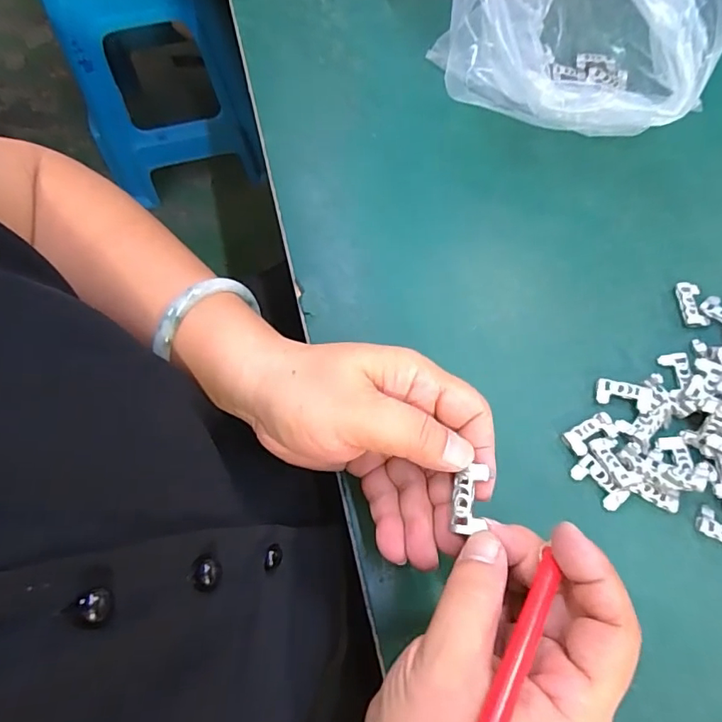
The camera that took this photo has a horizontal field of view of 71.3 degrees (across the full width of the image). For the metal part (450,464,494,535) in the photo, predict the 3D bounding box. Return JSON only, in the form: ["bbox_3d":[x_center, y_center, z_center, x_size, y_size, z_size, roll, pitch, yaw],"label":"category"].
[{"bbox_3d":[0.047,0.060,0.215,0.014,0.006,0.027,9,74,4],"label":"metal part"}]

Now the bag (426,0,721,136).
[{"bbox_3d":[0.144,-0.228,0.344,0.163,0.102,0.144,18,70,7],"label":"bag"}]

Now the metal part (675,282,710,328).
[{"bbox_3d":[0.214,-0.036,0.326,0.016,0.006,0.031,1,68,1],"label":"metal part"}]

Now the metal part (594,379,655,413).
[{"bbox_3d":[0.156,0.021,0.299,0.030,0.007,0.016,16,69,7],"label":"metal part"}]

